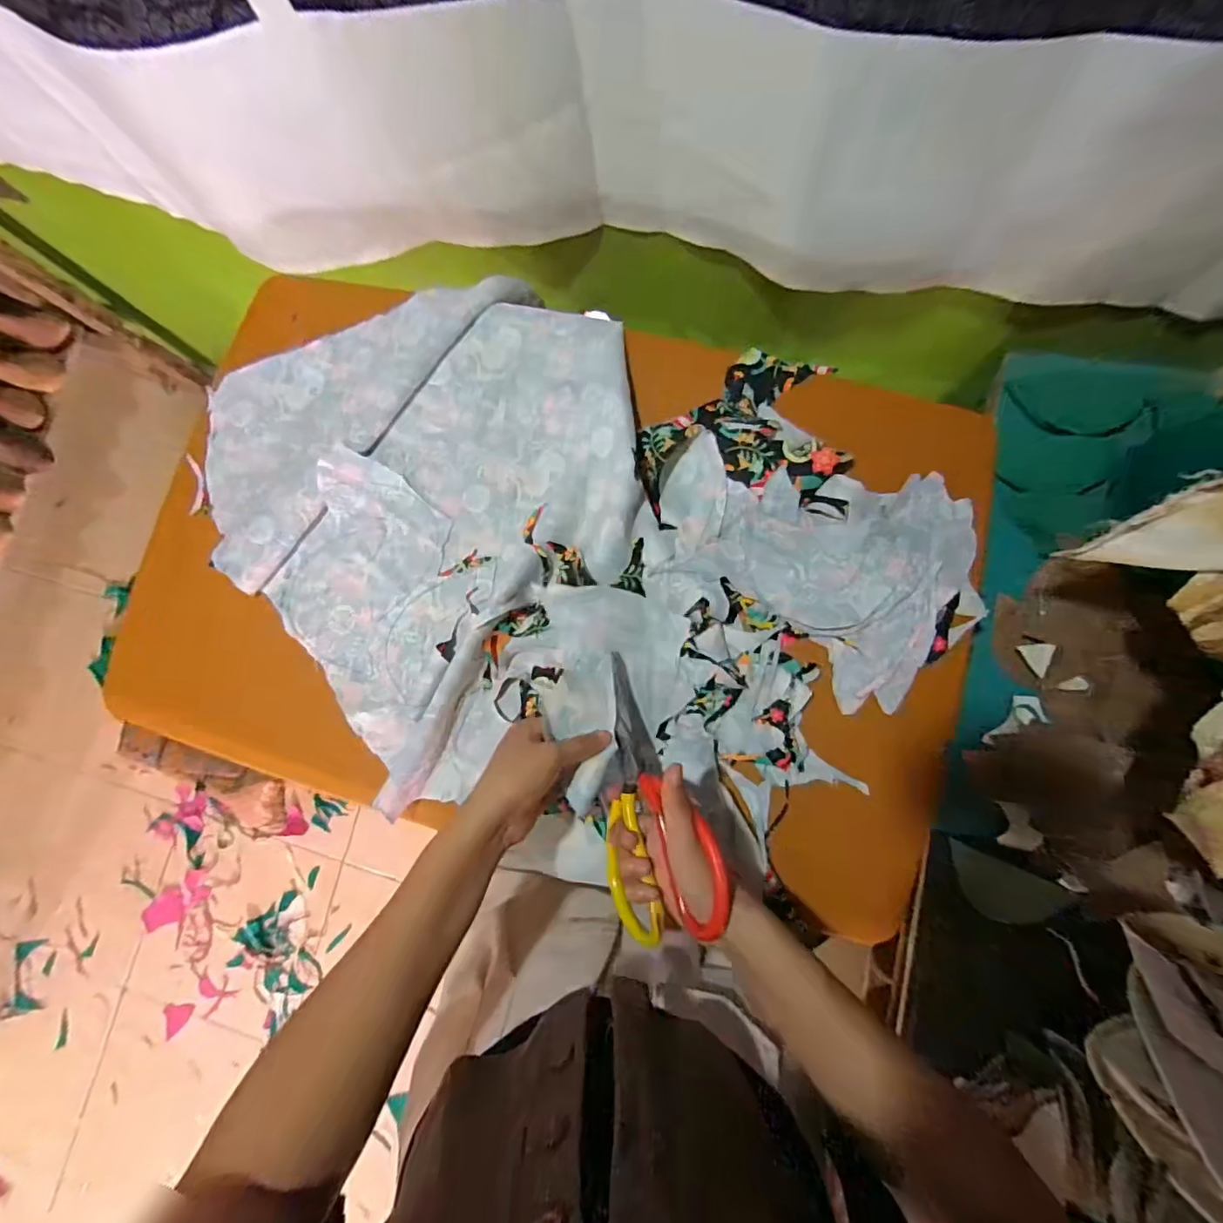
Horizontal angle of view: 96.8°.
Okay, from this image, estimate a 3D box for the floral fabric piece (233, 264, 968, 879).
[{"bbox_3d":[-0.056,-0.054,0.480,0.667,0.040,0.450,21,84,7],"label":"floral fabric piece"}]

